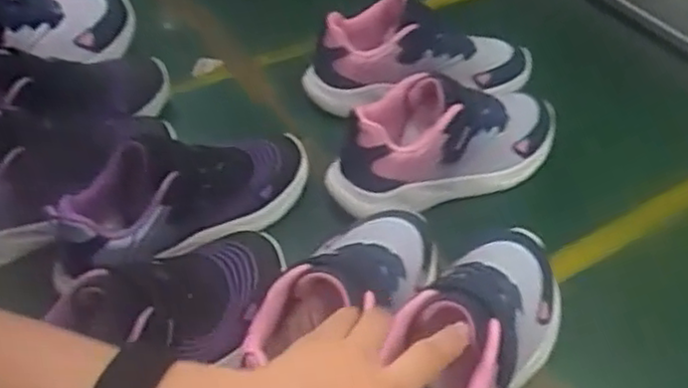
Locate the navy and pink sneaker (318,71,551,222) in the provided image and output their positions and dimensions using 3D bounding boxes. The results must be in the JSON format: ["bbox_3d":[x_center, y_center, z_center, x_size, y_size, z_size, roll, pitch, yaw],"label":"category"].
[{"bbox_3d":[0.087,-0.051,0.593,0.203,0.086,0.075,-20,49,-21],"label":"navy and pink sneaker"}]

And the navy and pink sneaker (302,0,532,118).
[{"bbox_3d":[0.071,-0.126,0.662,0.205,0.081,0.070,1,45,-1],"label":"navy and pink sneaker"}]

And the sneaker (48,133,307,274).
[{"bbox_3d":[-0.113,-0.007,0.532,0.207,0.061,0.072,-18,47,-39],"label":"sneaker"}]

